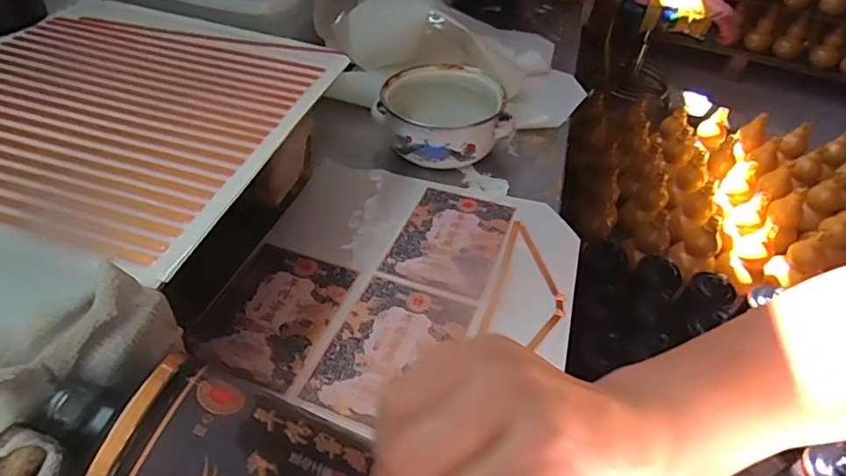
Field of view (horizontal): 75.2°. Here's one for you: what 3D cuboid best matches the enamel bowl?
[{"bbox_3d":[0.025,-0.140,0.629,0.140,0.060,0.127,-14,47,-19],"label":"enamel bowl"}]

